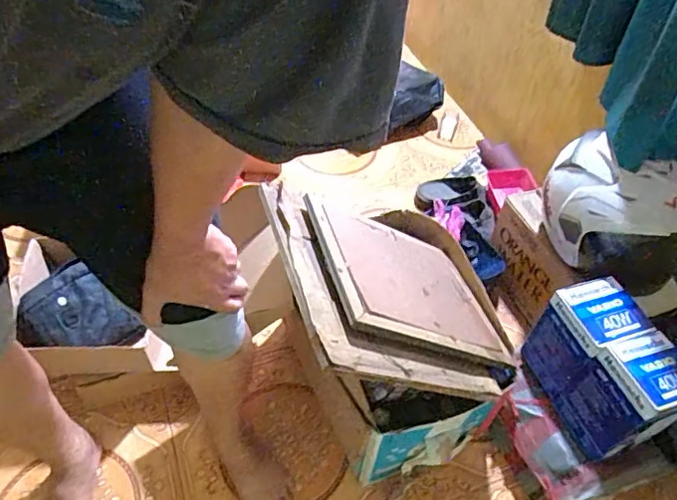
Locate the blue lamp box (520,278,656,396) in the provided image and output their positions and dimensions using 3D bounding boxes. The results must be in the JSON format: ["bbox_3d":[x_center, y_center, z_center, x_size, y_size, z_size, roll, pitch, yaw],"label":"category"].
[{"bbox_3d":[0.436,0.158,1.015,0.138,0.205,0.127,-16,54,-17],"label":"blue lamp box"}]

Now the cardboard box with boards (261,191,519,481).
[{"bbox_3d":[0.092,0.132,1.006,0.366,0.455,0.428,-12,52,-13],"label":"cardboard box with boards"}]

